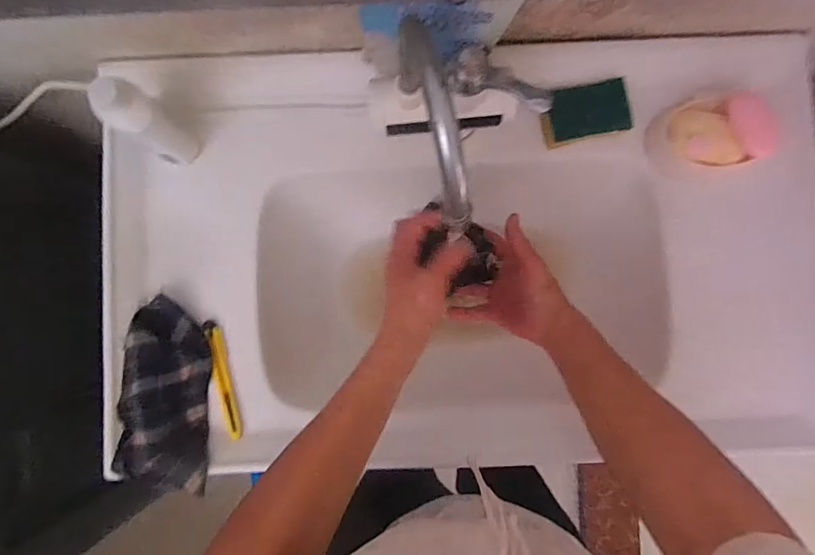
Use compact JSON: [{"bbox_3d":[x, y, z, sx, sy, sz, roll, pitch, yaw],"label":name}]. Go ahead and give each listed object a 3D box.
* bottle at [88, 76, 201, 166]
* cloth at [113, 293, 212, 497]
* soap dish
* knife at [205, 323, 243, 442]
[{"bbox_3d":[-0.267,-0.158,0.488,0.042,0.137,0.045,0,87,1],"label":"bottle"},{"bbox_3d":[-0.275,0.130,0.527,0.095,0.044,0.203,-3,87,1],"label":"cloth"},{"bbox_3d":[0.350,-0.165,0.535,0.126,0.033,0.083,-7,87,0],"label":"soap dish"},{"bbox_3d":[-0.212,0.117,0.539,0.018,0.013,0.135,-14,87,0],"label":"knife"}]

